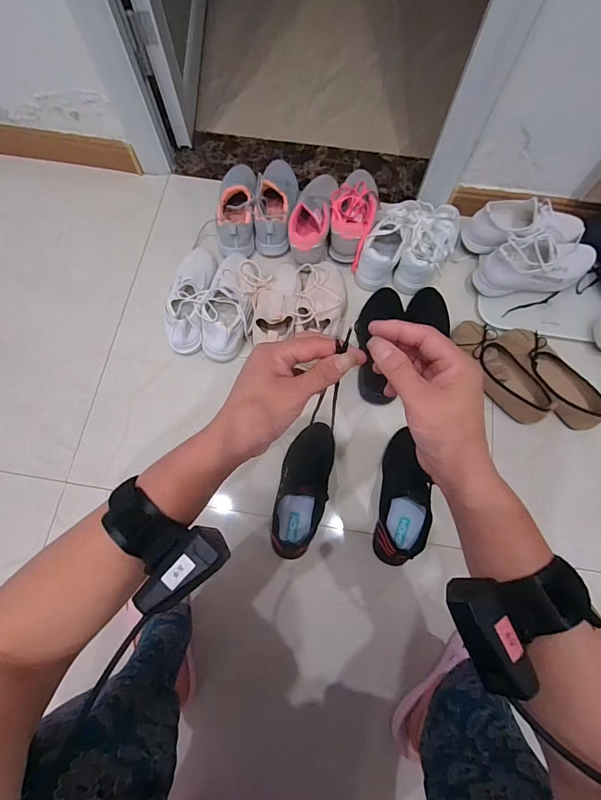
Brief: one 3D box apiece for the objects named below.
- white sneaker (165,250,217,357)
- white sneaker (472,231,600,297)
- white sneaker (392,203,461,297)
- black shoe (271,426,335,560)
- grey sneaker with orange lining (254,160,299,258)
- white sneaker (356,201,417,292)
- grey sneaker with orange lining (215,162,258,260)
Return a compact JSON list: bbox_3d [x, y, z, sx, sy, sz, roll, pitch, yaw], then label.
[{"bbox_3d":[-0.230,-0.227,0.796,0.093,0.072,0.256,0,72,0],"label":"white sneaker"},{"bbox_3d":[0.499,-0.280,0.781,0.238,0.095,0.092,-7,72,-2],"label":"white sneaker"},{"bbox_3d":[0.281,-0.340,0.825,0.095,0.084,0.221,26,74,8],"label":"white sneaker"},{"bbox_3d":[0.003,0.163,0.671,0.088,0.073,0.229,14,86,4],"label":"black shoe"},{"bbox_3d":[-0.052,-0.457,0.856,0.082,0.106,0.236,7,72,2],"label":"grey sneaker with orange lining"},{"bbox_3d":[0.192,-0.346,0.825,0.082,0.102,0.214,25,86,8],"label":"white sneaker"},{"bbox_3d":[-0.145,-0.444,0.858,0.090,0.101,0.235,1,72,0],"label":"grey sneaker with orange lining"}]

